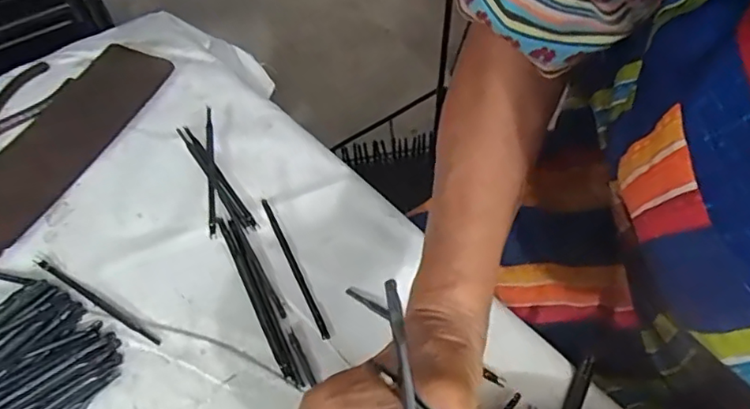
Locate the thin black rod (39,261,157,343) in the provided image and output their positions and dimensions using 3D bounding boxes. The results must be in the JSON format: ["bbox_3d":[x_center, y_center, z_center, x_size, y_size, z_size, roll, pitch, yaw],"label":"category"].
[{"bbox_3d":[-0.219,0.076,0.445,0.128,0.006,0.006,27,63,18],"label":"thin black rod"}]

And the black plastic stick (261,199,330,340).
[{"bbox_3d":[-0.066,0.048,0.458,0.006,0.004,0.134,-23,60,-12],"label":"black plastic stick"}]

